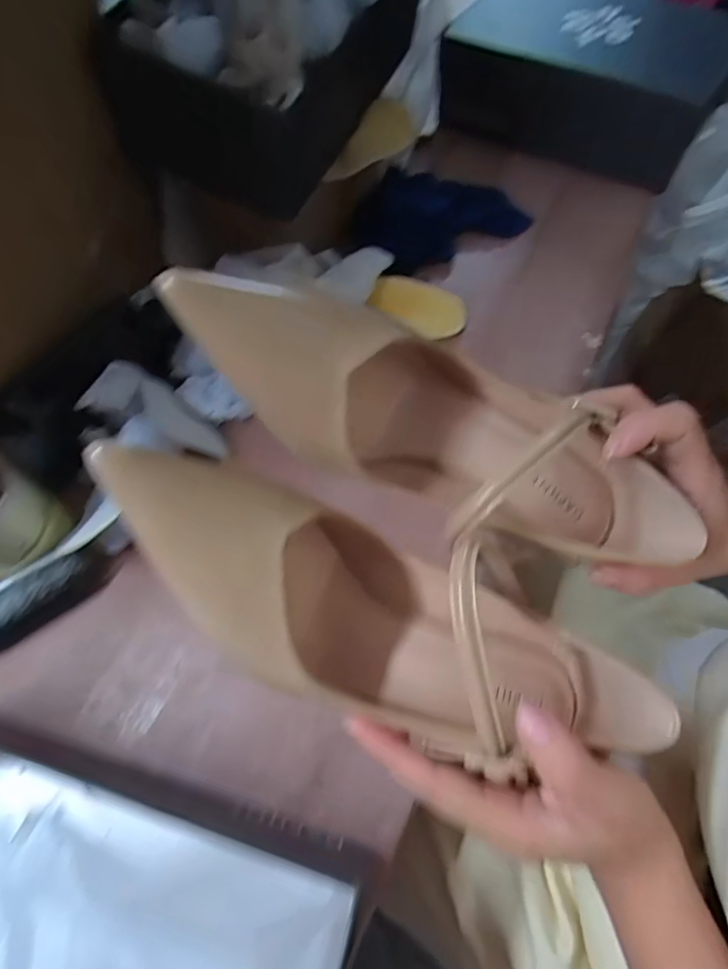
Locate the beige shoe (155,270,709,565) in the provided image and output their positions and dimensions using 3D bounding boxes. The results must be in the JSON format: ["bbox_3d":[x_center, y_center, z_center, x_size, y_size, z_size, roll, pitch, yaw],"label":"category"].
[{"bbox_3d":[0.062,-0.014,0.253,0.309,0.080,0.086,20,62,-23],"label":"beige shoe"}]

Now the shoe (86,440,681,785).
[{"bbox_3d":[0.007,0.060,0.227,0.252,0.068,0.073,32,67,-11],"label":"shoe"}]

